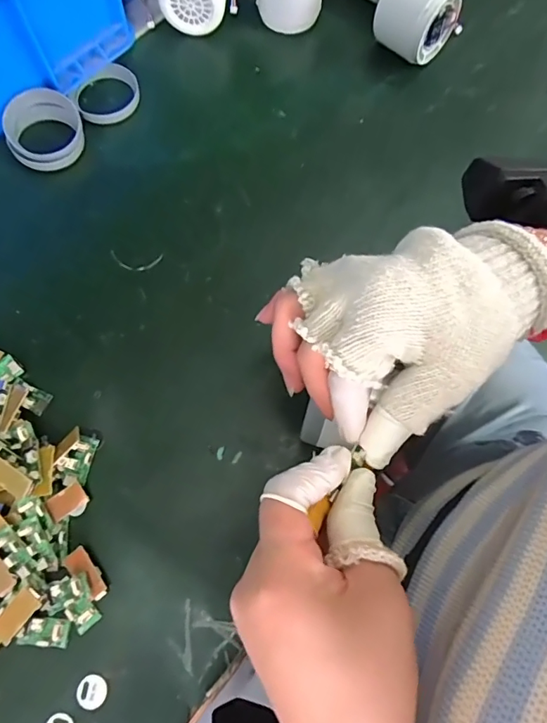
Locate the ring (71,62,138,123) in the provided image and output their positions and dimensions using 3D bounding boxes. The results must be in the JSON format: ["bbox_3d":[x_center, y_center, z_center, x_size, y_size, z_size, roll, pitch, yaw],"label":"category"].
[{"bbox_3d":[-0.146,-0.234,0.418,0.057,0.014,0.057,0,71,1],"label":"ring"}]

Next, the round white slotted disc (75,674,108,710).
[{"bbox_3d":[-0.106,0.192,0.275,0.017,0.004,0.017,0,71,1],"label":"round white slotted disc"}]

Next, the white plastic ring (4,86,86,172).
[{"bbox_3d":[-0.191,-0.190,0.391,0.055,0.030,0.056,0,71,1],"label":"white plastic ring"}]

